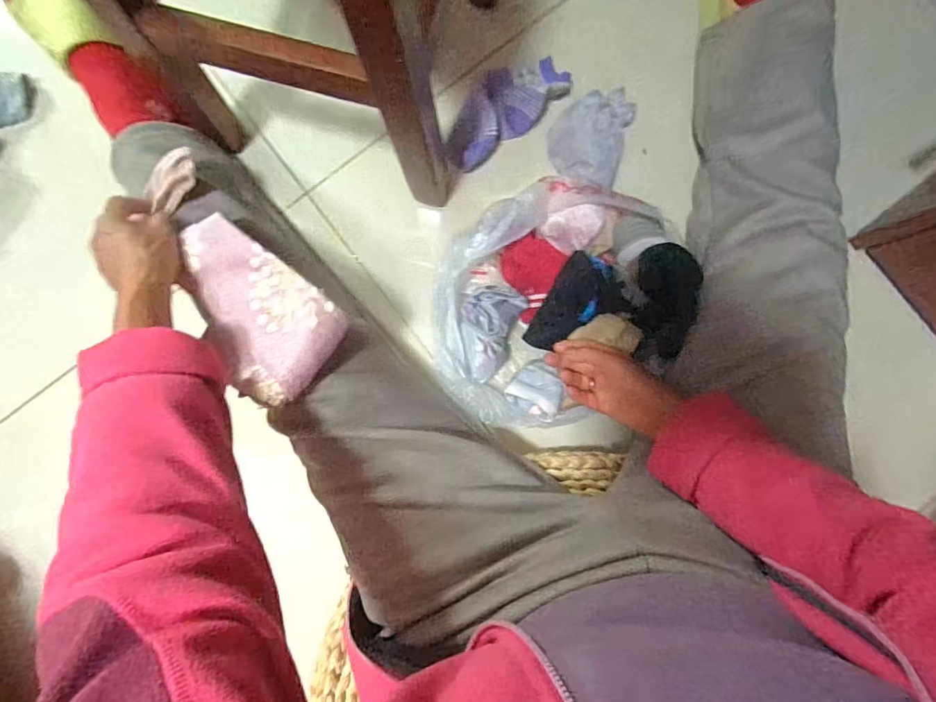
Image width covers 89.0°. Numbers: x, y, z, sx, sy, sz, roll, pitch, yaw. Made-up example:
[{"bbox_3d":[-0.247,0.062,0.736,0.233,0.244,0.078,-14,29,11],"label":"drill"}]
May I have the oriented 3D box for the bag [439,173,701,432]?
[{"bbox_3d":[0.113,-0.053,0.563,0.284,0.090,0.268,2,87,0],"label":"bag"}]

